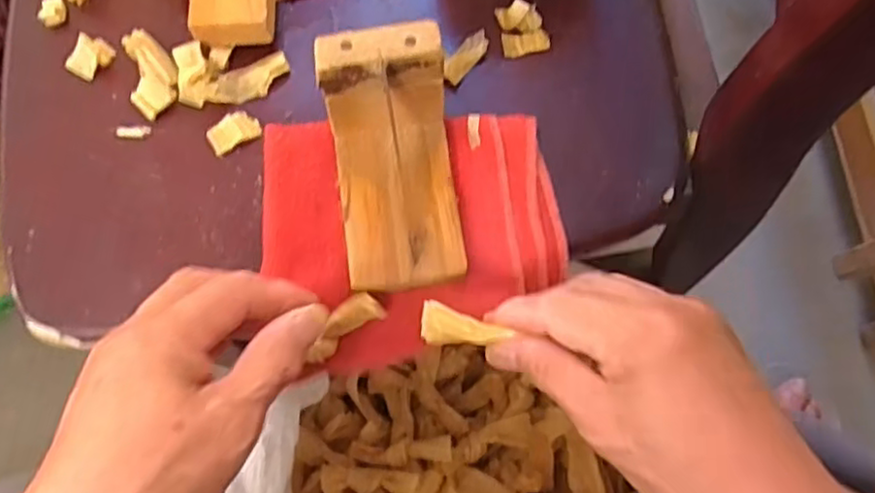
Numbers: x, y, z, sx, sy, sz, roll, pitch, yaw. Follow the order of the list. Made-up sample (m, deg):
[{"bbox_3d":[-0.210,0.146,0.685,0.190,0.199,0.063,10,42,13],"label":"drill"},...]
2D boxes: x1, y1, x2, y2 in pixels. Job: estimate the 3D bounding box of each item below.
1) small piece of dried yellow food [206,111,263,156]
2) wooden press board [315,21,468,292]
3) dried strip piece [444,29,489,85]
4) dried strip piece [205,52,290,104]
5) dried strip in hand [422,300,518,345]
[{"bbox_3d":[-0.117,-0.067,0.406,0.029,0.006,0.019,-28,73,-7],"label":"small piece of dried yellow food"},{"bbox_3d":[-0.021,-0.041,0.346,0.059,0.066,0.104,-7,72,-1],"label":"wooden press board"},{"bbox_3d":[0.016,-0.112,0.418,0.014,0.008,0.035,38,77,13],"label":"dried strip piece"},{"bbox_3d":[-0.111,-0.096,0.416,0.051,0.006,0.020,-21,72,-5],"label":"dried strip piece"},{"bbox_3d":[0.011,0.037,0.315,0.036,0.008,0.017,13,70,3],"label":"dried strip in hand"}]

